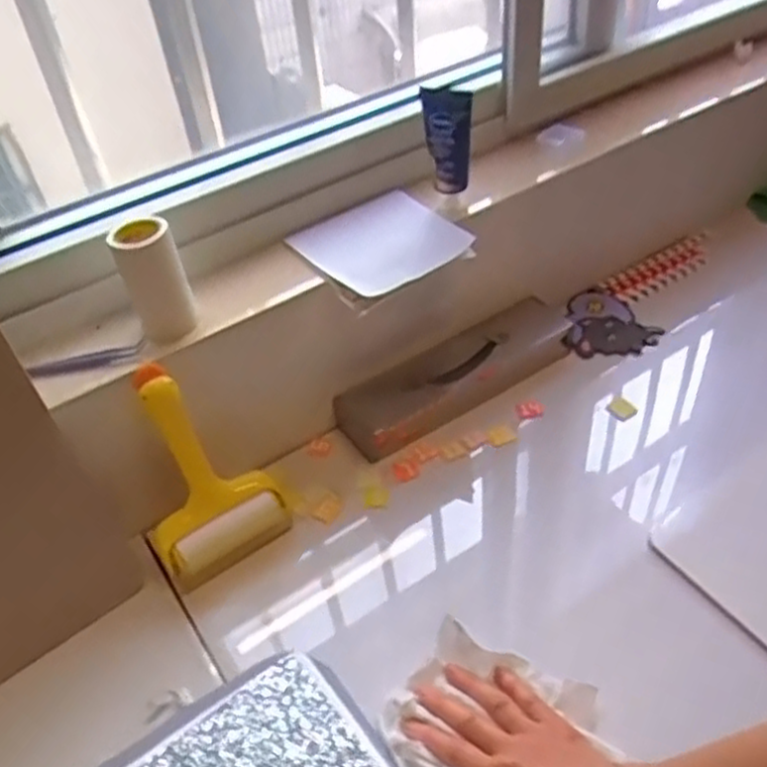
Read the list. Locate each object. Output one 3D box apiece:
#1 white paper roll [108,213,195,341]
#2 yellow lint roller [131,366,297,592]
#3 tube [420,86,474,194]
[{"bbox_3d":[-0.205,-0.094,0.675,0.060,0.097,0.051,-23,46,-17],"label":"white paper roll"},{"bbox_3d":[-0.174,0.077,0.708,0.132,0.207,0.039,-24,13,-17],"label":"yellow lint roller"},{"bbox_3d":[0.066,-0.247,0.765,0.047,0.103,0.032,-3,43,4],"label":"tube"}]

